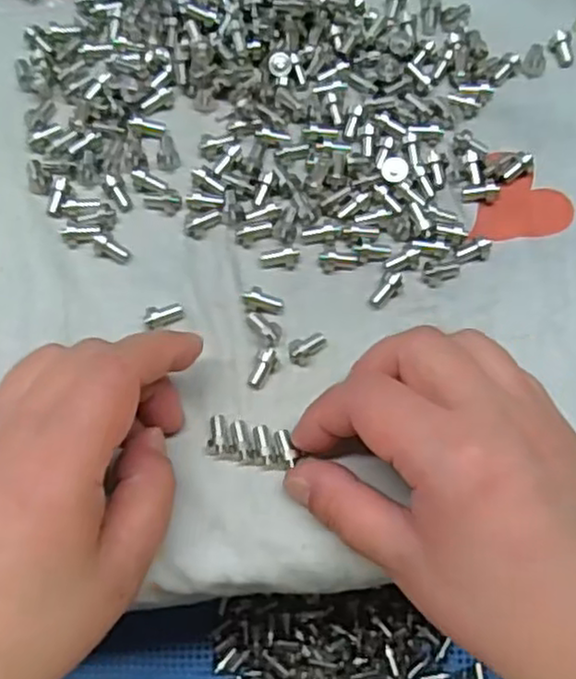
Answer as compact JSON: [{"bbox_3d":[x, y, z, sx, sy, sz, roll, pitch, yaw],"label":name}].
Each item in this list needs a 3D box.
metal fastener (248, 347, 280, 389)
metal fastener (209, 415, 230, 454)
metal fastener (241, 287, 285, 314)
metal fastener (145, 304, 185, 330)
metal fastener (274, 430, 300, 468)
[{"bbox_3d":[-0.009,0.011,0.280,0.009,0.006,0.017,22,74,4],"label":"metal fastener"},{"bbox_3d":[-0.026,0.036,0.271,0.007,0.004,0.015,-8,59,-4],"label":"metal fastener"},{"bbox_3d":[-0.010,-0.015,0.287,0.016,0.006,0.008,11,74,1],"label":"metal fastener"},{"bbox_3d":[-0.049,-0.010,0.285,0.016,0.007,0.008,-15,75,-6],"label":"metal fastener"},{"bbox_3d":[0.000,0.040,0.270,0.006,0.004,0.014,-22,62,-8],"label":"metal fastener"}]

